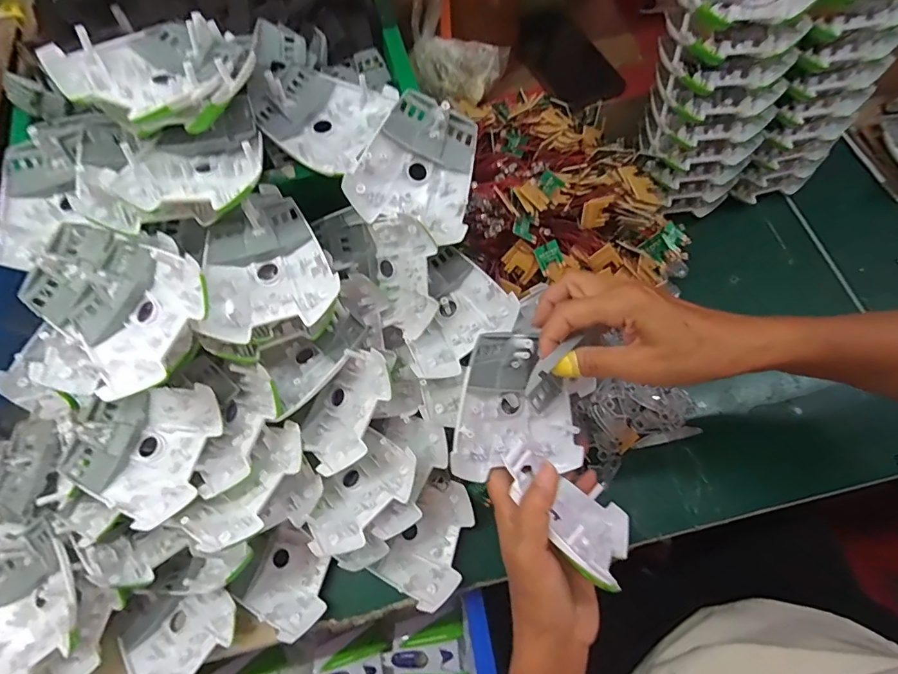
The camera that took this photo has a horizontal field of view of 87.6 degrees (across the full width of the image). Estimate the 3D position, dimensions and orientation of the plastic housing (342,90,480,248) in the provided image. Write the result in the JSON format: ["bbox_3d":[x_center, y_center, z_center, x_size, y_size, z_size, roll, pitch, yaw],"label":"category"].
[{"bbox_3d":[-0.026,-0.134,0.389,0.096,0.032,0.110,20,88,-16],"label":"plastic housing"}]

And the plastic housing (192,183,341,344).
[{"bbox_3d":[-0.138,-0.058,0.352,0.092,0.024,0.116,-17,67,-5],"label":"plastic housing"}]

